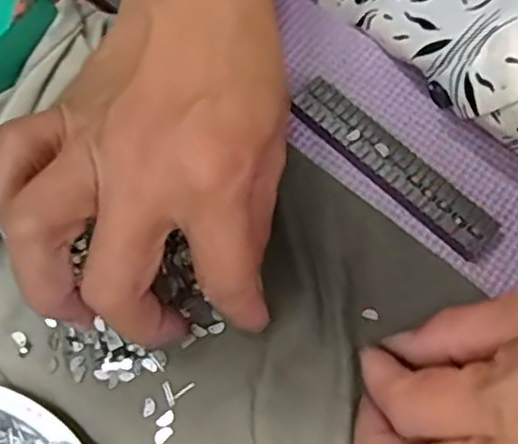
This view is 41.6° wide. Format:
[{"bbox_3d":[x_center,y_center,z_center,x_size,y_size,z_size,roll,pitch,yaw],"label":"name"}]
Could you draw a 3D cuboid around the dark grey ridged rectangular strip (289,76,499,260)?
[{"bbox_3d":[0.055,-0.024,0.285,0.097,0.010,0.019,39,72,13],"label":"dark grey ridged rectangular strip"}]

